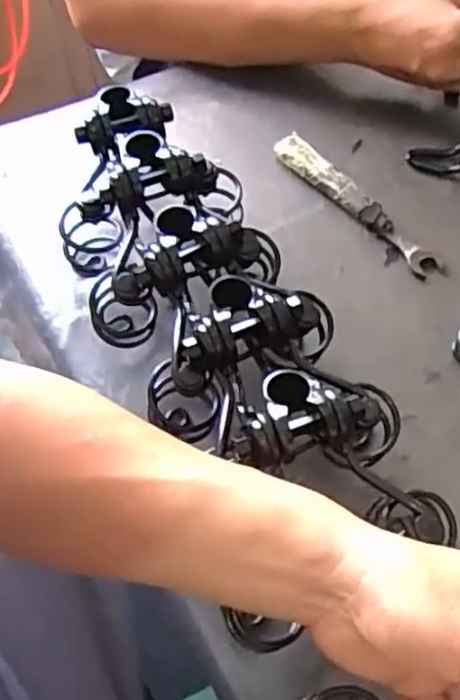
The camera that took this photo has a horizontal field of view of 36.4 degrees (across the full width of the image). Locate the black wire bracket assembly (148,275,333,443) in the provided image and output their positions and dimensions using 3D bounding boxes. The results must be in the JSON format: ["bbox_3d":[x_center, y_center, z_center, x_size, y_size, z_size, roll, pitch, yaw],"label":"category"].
[{"bbox_3d":[0.008,0.002,0.427,0.121,0.090,0.056,-22,63,-13],"label":"black wire bracket assembly"}]

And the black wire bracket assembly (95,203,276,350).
[{"bbox_3d":[-0.028,-0.048,0.454,0.129,0.089,0.051,-17,62,-11],"label":"black wire bracket assembly"}]

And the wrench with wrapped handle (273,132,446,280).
[{"bbox_3d":[0.096,-0.113,0.536,0.021,0.016,0.164,-37,67,-19],"label":"wrench with wrapped handle"}]

